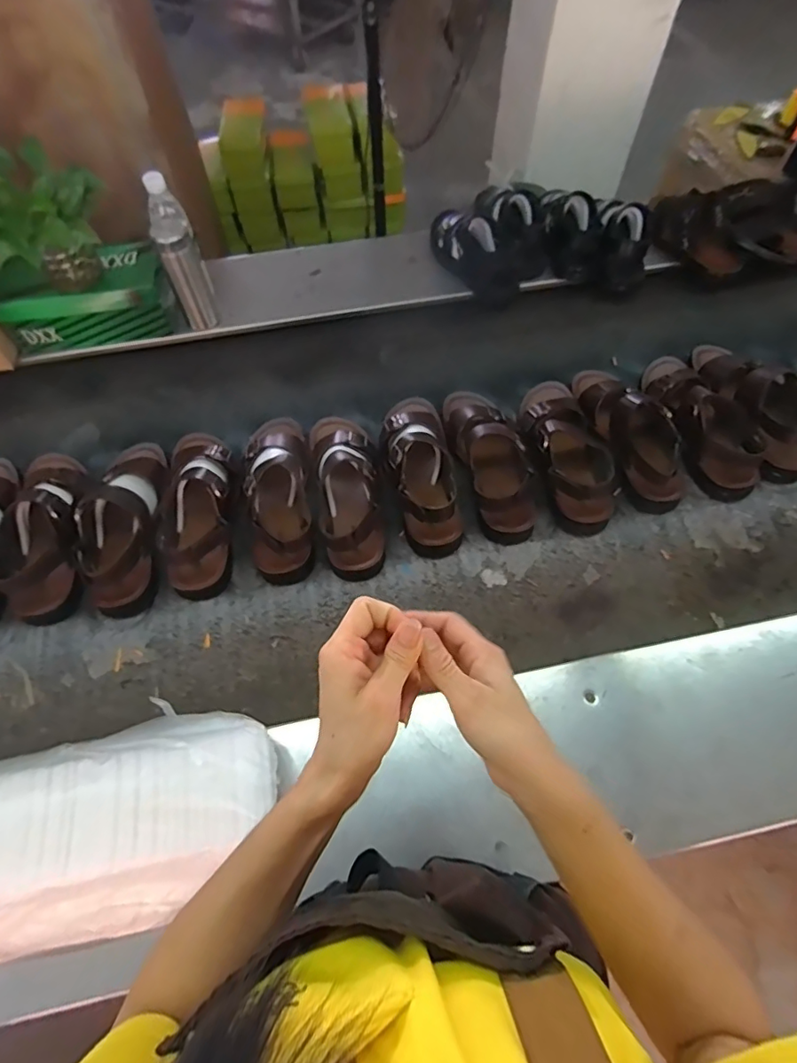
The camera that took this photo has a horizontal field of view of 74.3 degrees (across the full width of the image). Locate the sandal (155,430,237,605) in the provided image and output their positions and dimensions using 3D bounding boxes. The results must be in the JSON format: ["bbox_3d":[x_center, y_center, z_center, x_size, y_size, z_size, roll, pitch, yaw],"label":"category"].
[{"bbox_3d":[-0.303,-0.048,0.806,0.109,0.087,0.290,-6,61,-2],"label":"sandal"}]

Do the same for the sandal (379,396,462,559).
[{"bbox_3d":[0.034,-0.110,0.832,0.111,0.098,0.288,-10,61,-5],"label":"sandal"}]

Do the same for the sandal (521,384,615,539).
[{"bbox_3d":[0.268,-0.149,0.847,0.134,0.103,0.302,-11,61,-5],"label":"sandal"}]

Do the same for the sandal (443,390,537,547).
[{"bbox_3d":[0.148,-0.126,0.844,0.114,0.084,0.289,-9,61,-4],"label":"sandal"}]

